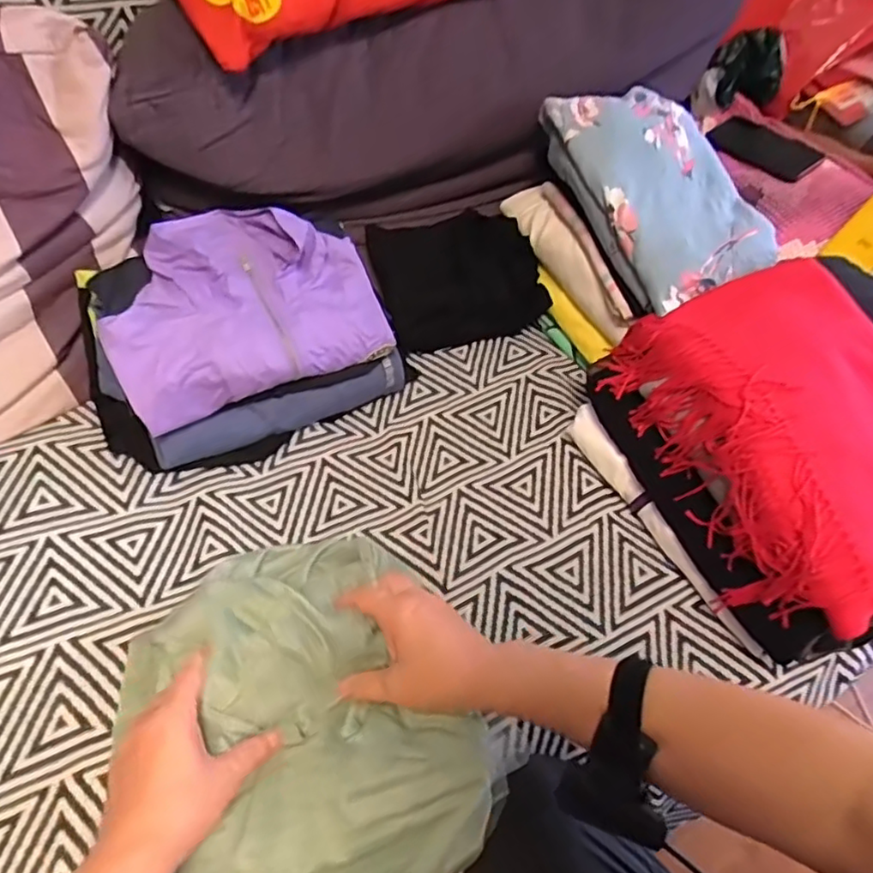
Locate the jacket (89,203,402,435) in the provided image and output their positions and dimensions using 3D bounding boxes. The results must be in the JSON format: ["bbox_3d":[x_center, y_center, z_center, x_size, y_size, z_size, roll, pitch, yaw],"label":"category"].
[{"bbox_3d":[-0.214,-0.153,0.689,0.297,0.058,0.215,-23,87,-24],"label":"jacket"}]

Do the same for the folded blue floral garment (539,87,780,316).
[{"bbox_3d":[0.264,-0.306,0.731,0.169,0.041,0.296,-21,71,-5],"label":"folded blue floral garment"}]

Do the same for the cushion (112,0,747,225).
[{"bbox_3d":[0.042,-0.470,0.797,0.829,0.313,0.168,-20,56,-2],"label":"cushion"}]

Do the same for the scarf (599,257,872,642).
[{"bbox_3d":[0.354,-0.003,0.618,0.273,0.137,0.358,-5,53,-10],"label":"scarf"}]

